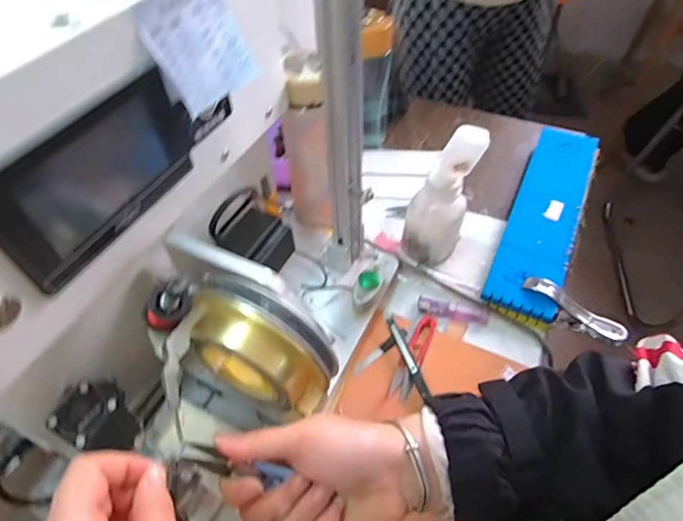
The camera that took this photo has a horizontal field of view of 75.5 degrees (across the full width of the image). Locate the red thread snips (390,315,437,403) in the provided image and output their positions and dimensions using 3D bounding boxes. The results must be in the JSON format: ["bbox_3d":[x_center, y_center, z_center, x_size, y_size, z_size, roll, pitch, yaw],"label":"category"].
[{"bbox_3d":[0.078,0.102,0.478,0.022,0.006,0.106,20,55,17],"label":"red thread snips"}]

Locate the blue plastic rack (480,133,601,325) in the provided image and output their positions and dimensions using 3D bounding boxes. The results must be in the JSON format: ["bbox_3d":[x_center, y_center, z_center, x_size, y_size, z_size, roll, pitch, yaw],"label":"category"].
[{"bbox_3d":[0.276,-0.066,0.590,0.083,0.025,0.351,21,55,17],"label":"blue plastic rack"}]

